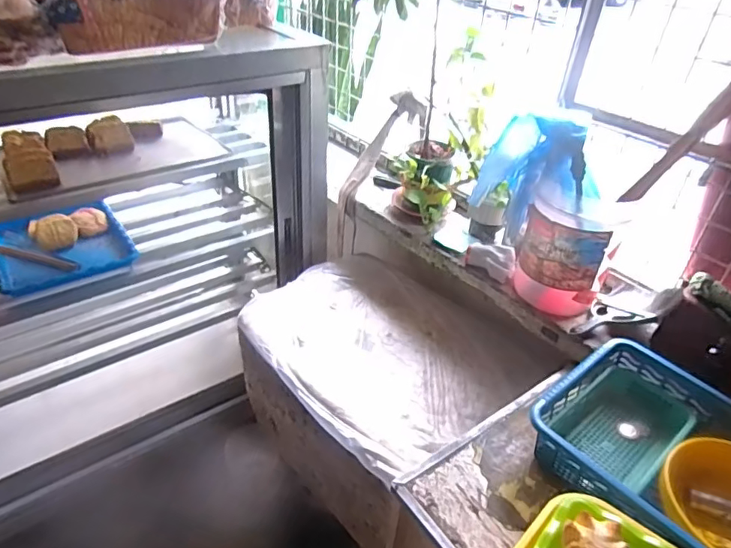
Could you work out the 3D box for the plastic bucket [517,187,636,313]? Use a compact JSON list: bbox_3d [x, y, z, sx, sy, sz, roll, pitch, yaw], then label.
[{"bbox_3d":[0.352,-0.056,0.878,0.152,0.212,0.152,18,39,20],"label":"plastic bucket"}]

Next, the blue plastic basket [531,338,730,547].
[{"bbox_3d":[0.412,0.261,0.652,0.272,0.091,0.356,-26,46,-33],"label":"blue plastic basket"}]

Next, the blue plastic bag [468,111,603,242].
[{"bbox_3d":[0.273,-0.146,0.823,0.089,0.236,0.182,-29,47,-35],"label":"blue plastic bag"}]

